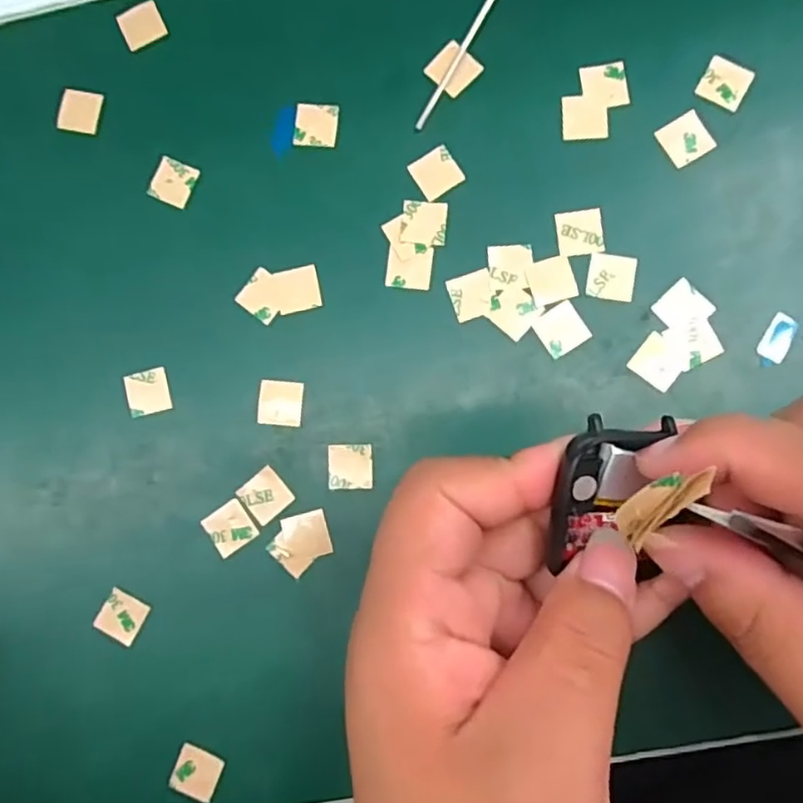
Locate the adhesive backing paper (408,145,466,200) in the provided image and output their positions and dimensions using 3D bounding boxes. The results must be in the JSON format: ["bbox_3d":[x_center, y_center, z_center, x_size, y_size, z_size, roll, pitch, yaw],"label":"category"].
[{"bbox_3d":[0.012,-0.081,0.230,0.016,0.004,0.015,-31,84,2],"label":"adhesive backing paper"}]

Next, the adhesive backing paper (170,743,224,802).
[{"bbox_3d":[-0.069,0.125,0.223,0.016,0.004,0.014,23,77,-1],"label":"adhesive backing paper"}]

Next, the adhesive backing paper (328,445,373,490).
[{"bbox_3d":[-0.017,0.023,0.227,0.015,0.004,0.015,-1,87,4],"label":"adhesive backing paper"}]

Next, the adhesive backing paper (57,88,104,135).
[{"bbox_3d":[-0.119,-0.108,0.244,0.015,0.004,0.016,10,87,5],"label":"adhesive backing paper"}]

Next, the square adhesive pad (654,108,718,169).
[{"bbox_3d":[0.097,-0.090,0.225,0.015,0.004,0.015,-31,84,2],"label":"square adhesive pad"}]

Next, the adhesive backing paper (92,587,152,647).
[{"bbox_3d":[-0.097,0.074,0.228,0.015,0.004,0.015,27,89,6],"label":"adhesive backing paper"}]

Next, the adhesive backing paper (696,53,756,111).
[{"bbox_3d":[0.111,-0.109,0.225,0.016,0.004,0.016,28,89,6],"label":"adhesive backing paper"}]

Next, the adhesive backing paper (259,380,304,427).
[{"bbox_3d":[-0.042,0.001,0.230,0.015,0.004,0.015,5,82,3],"label":"adhesive backing paper"}]

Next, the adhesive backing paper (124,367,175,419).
[{"bbox_3d":[-0.090,-0.003,0.233,0.016,0.004,0.015,-12,85,4],"label":"adhesive backing paper"}]

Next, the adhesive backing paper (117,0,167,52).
[{"bbox_3d":[-0.097,-0.141,0.247,0.016,0.004,0.016,-24,84,-2],"label":"adhesive backing paper"}]

